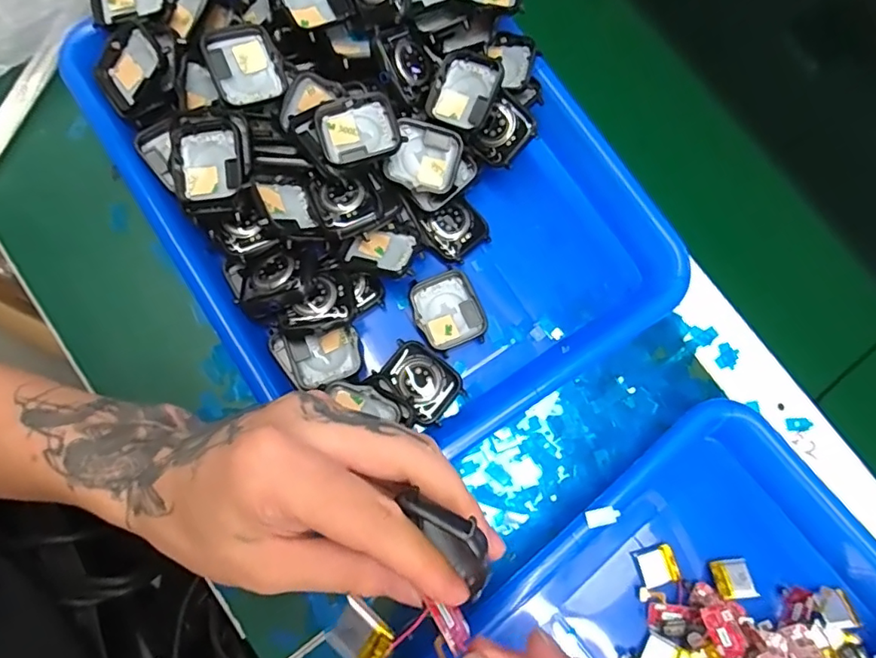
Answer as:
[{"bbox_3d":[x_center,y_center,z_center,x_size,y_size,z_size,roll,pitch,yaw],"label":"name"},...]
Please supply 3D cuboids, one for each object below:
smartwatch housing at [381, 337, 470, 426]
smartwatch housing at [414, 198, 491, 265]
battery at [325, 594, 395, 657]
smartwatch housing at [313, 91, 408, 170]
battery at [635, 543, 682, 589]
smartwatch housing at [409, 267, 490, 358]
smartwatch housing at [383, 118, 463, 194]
[{"bbox_3d":[-0.008,0.029,0.309,0.033,0.012,0.044,-39,82,-11],"label":"smartwatch housing"},{"bbox_3d":[0.010,-0.061,0.329,0.034,0.014,0.036,-40,82,-11],"label":"smartwatch housing"},{"bbox_3d":[-0.027,0.108,0.187,0.021,0.004,0.021,33,102,25],"label":"battery"},{"bbox_3d":[-0.044,-0.108,0.300,0.044,0.013,0.038,-16,78,-7],"label":"smartwatch housing"},{"bbox_3d":[0.122,0.131,0.298,0.022,0.004,0.020,-16,78,-7],"label":"battery"},{"bbox_3d":[0.006,-0.010,0.321,0.039,0.012,0.045,-21,79,-8],"label":"smartwatch housing"},{"bbox_3d":[-0.008,-0.101,0.317,0.042,0.017,0.035,10,79,1],"label":"smartwatch housing"}]

